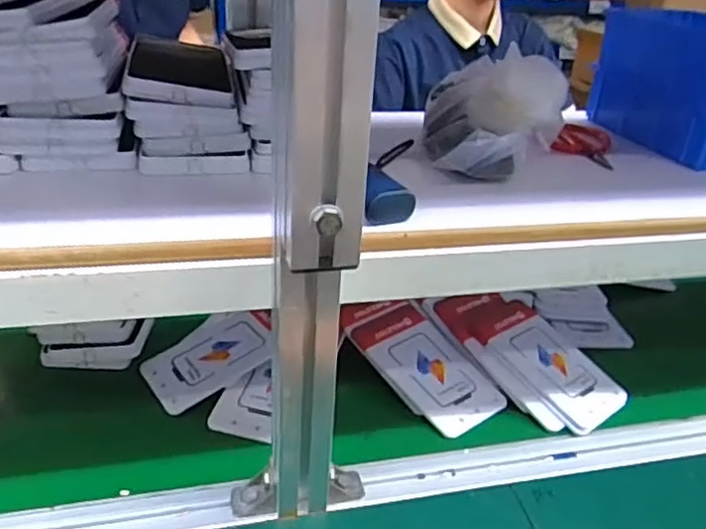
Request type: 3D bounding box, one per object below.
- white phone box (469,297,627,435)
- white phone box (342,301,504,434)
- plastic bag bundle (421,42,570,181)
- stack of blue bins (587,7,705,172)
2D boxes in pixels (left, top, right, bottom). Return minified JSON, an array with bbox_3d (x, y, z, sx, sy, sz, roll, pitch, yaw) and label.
[{"bbox_3d":[0.207,0.100,0.680,0.092,0.012,0.160,-22,54,-33],"label":"white phone box"},{"bbox_3d":[0.075,0.104,0.665,0.089,0.008,0.163,-18,49,-32],"label":"white phone box"},{"bbox_3d":[0.124,-0.134,0.564,0.120,0.094,0.144,10,29,8],"label":"plastic bag bundle"},{"bbox_3d":[0.368,-0.189,0.686,0.130,0.123,0.174,-5,31,-18],"label":"stack of blue bins"}]

